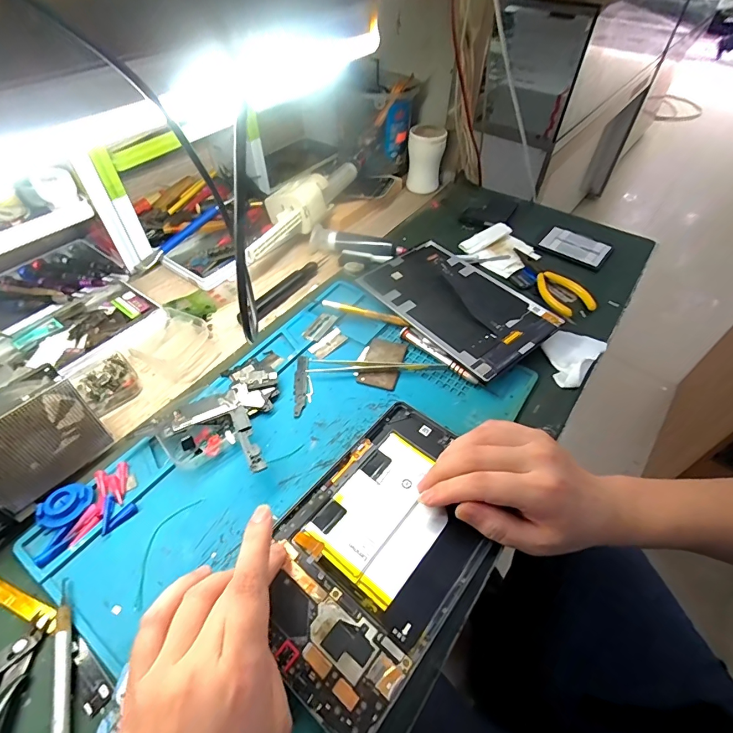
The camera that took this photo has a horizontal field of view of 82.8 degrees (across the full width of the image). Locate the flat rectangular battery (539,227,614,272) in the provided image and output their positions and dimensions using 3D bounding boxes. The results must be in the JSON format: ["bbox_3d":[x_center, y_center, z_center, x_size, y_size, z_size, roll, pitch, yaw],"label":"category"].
[{"bbox_3d":[0.270,-0.155,0.538,0.081,0.005,0.065,32,56,23],"label":"flat rectangular battery"}]

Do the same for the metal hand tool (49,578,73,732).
[{"bbox_3d":[-0.173,0.195,0.236,0.009,0.009,0.142,-18,53,-16],"label":"metal hand tool"}]

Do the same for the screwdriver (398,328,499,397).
[{"bbox_3d":[0.079,-0.007,0.410,0.113,0.009,0.009,37,58,26],"label":"screwdriver"}]

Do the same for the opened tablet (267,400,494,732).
[{"bbox_3d":[0.012,0.120,0.298,0.126,0.012,0.201,33,56,23],"label":"opened tablet"}]

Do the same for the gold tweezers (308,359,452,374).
[{"bbox_3d":[0.010,-0.003,0.409,0.132,0.009,0.018,0,50,-2],"label":"gold tweezers"}]

